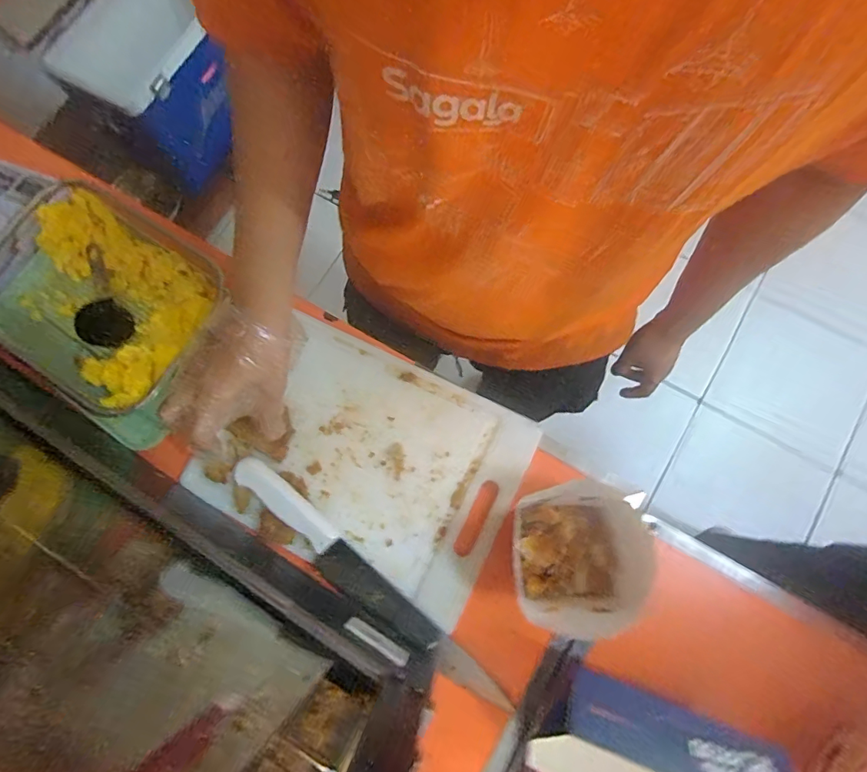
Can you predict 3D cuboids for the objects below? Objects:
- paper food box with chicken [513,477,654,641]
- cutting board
[{"bbox_3d":[0.151,0.170,0.482,0.133,0.045,0.145,4,77,4],"label":"paper food box with chicken"},{"bbox_3d":[-0.076,0.083,0.534,0.327,0.021,0.241,25,78,9],"label":"cutting board"}]

